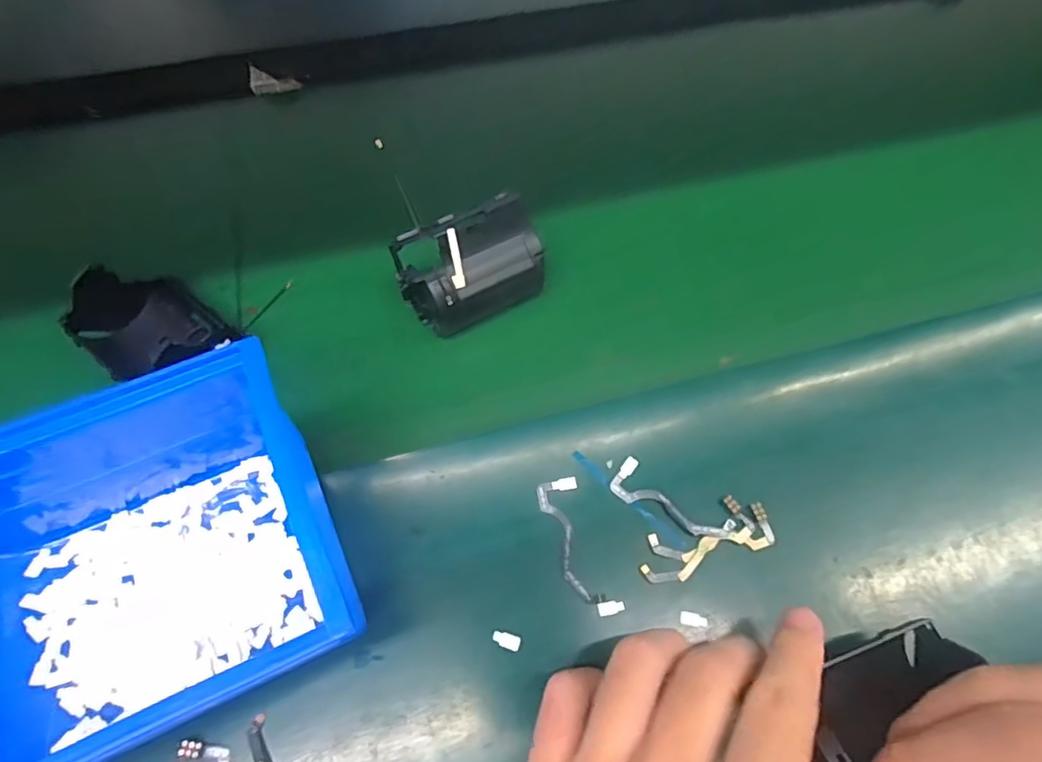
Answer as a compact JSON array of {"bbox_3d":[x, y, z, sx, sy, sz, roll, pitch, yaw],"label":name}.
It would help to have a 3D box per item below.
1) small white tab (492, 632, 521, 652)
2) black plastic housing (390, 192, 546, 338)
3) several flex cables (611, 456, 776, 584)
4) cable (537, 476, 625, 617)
[{"bbox_3d":[-0.006,0.101,0.223,0.011,0.004,0.005,15,61,8],"label":"small white tab"},{"bbox_3d":[-0.025,-0.054,0.294,0.075,0.049,0.043,-28,66,-15],"label":"black plastic housing"},{"bbox_3d":[0.074,0.055,0.249,0.059,0.005,0.052,-14,63,-8],"label":"several flex cables"},{"bbox_3d":[0.024,0.069,0.240,0.018,0.004,0.058,-16,63,-9],"label":"cable"}]

